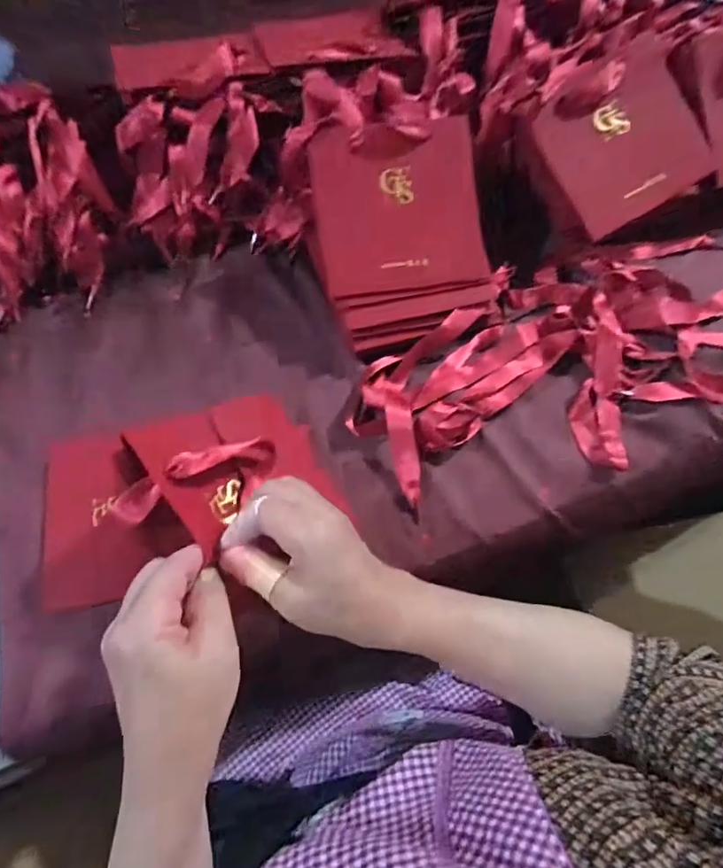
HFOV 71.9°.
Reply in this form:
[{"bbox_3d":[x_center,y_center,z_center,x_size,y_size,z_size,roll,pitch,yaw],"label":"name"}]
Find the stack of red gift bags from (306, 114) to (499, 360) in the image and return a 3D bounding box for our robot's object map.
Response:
[{"bbox_3d":[0.033,-0.174,0.445,0.146,0.030,0.183,-11,96,-3],"label":"stack of red gift bags"}]

